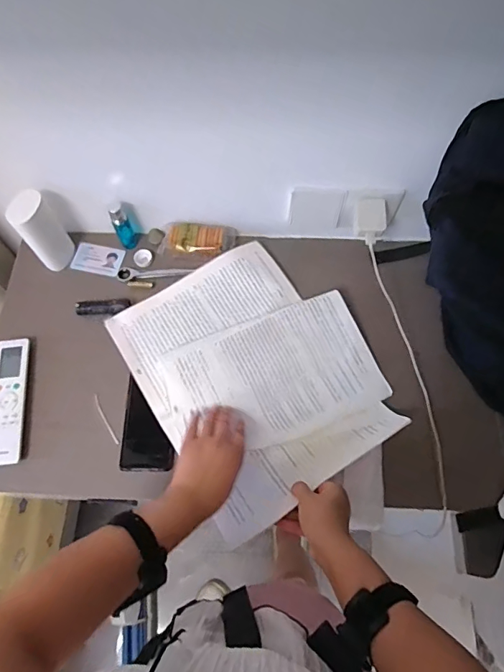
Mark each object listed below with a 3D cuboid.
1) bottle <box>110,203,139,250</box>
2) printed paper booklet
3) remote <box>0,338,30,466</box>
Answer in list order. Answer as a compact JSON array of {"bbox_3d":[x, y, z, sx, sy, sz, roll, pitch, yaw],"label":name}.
[{"bbox_3d":[-0.221,-0.190,0.771,0.028,0.092,0.031,-21,69,-8],"label":"bottle"},{"bbox_3d":[0.006,0.046,0.687,0.328,0.037,0.391,-31,71,-12],"label":"printed paper booklet"},{"bbox_3d":[-0.373,0.099,0.688,0.049,0.020,0.192,-6,67,-2],"label":"remote"}]

